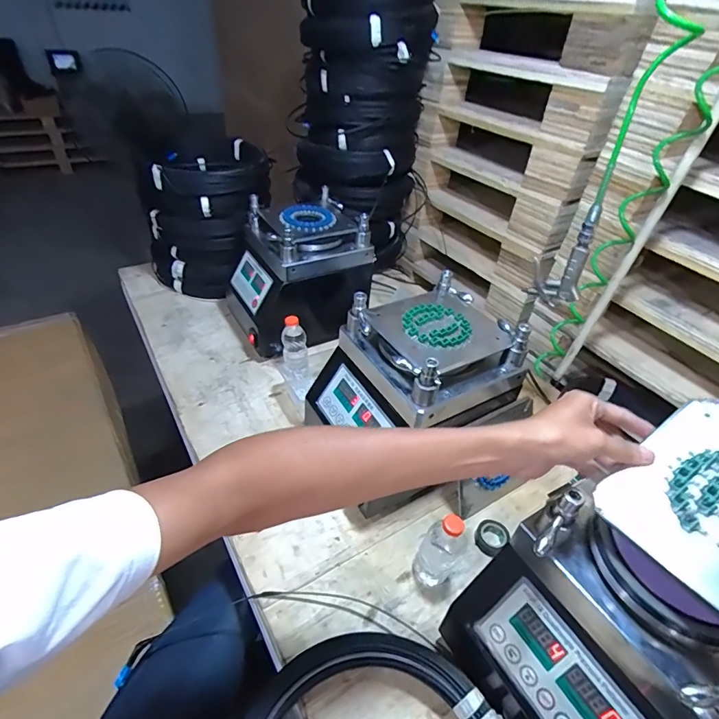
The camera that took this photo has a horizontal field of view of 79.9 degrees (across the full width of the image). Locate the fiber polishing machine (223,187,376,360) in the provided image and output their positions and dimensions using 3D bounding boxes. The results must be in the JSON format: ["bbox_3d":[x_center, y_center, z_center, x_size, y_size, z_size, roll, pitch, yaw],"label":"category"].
[{"bbox_3d":[-0.140,-0.197,0.998,0.294,0.278,0.255,-16,44,-22],"label":"fiber polishing machine"}]

